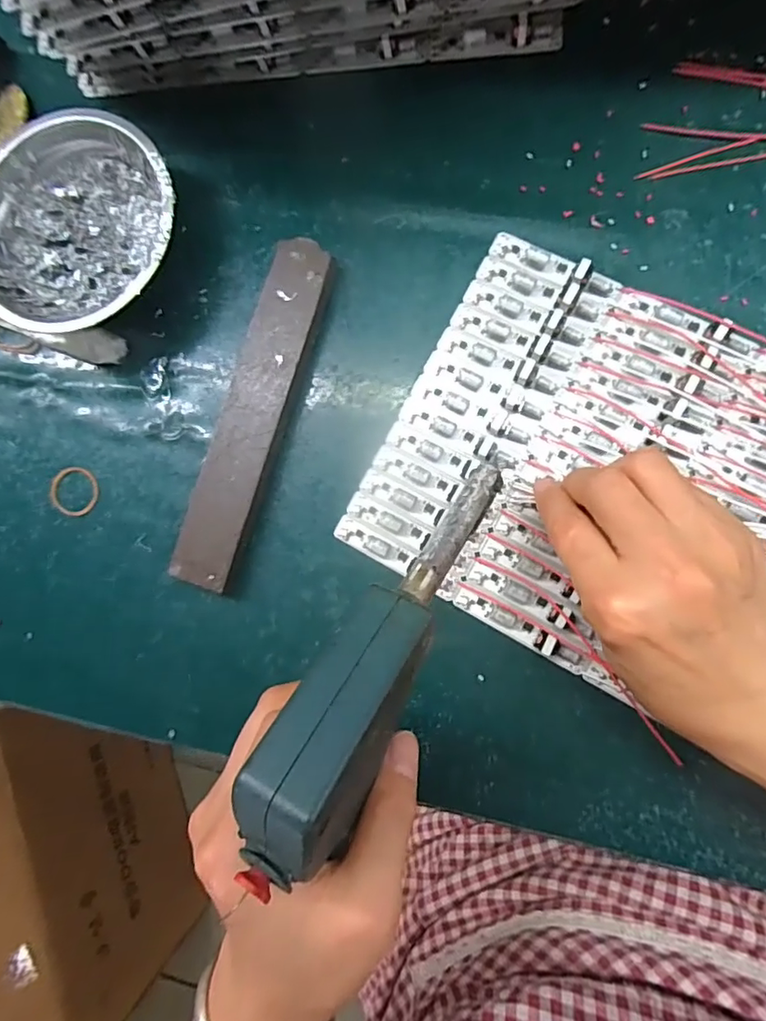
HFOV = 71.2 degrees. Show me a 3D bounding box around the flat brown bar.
[{"bbox_3d":[-0.073,-0.055,0.306,0.037,0.017,0.198,18,89,10],"label":"flat brown bar"}]

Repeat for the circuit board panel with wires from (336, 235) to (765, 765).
[{"bbox_3d":[0.208,0.015,0.259,0.441,0.015,0.195,20,89,10],"label":"circuit board panel with wires"}]

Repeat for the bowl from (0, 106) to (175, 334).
[{"bbox_3d":[-0.175,-0.162,0.317,0.122,0.043,0.122,-1,86,9],"label":"bowl"}]

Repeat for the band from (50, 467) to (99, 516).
[{"bbox_3d":[-0.192,-0.012,0.332,0.032,0.004,0.030,-1,86,9],"label":"band"}]

